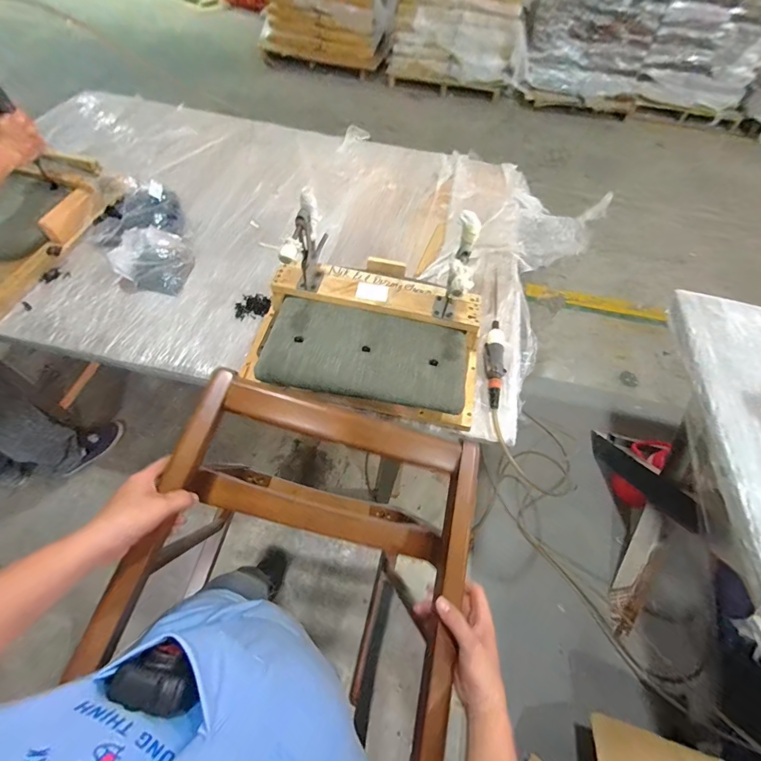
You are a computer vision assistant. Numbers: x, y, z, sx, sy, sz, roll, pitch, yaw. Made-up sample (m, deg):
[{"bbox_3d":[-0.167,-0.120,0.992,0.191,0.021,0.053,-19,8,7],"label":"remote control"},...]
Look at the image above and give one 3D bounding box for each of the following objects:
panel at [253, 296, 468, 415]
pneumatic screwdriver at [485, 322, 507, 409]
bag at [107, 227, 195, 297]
[{"bbox_3d":[-0.029,-0.060,0.813,0.434,0.032,0.222,11,59,2],"label":"panel"},{"bbox_3d":[0.284,-0.045,0.926,0.055,0.037,0.261,6,59,-1],"label":"pneumatic screwdriver"},{"bbox_3d":[-0.596,-0.329,0.981,0.168,0.106,0.179,2,59,-4],"label":"bag"}]

